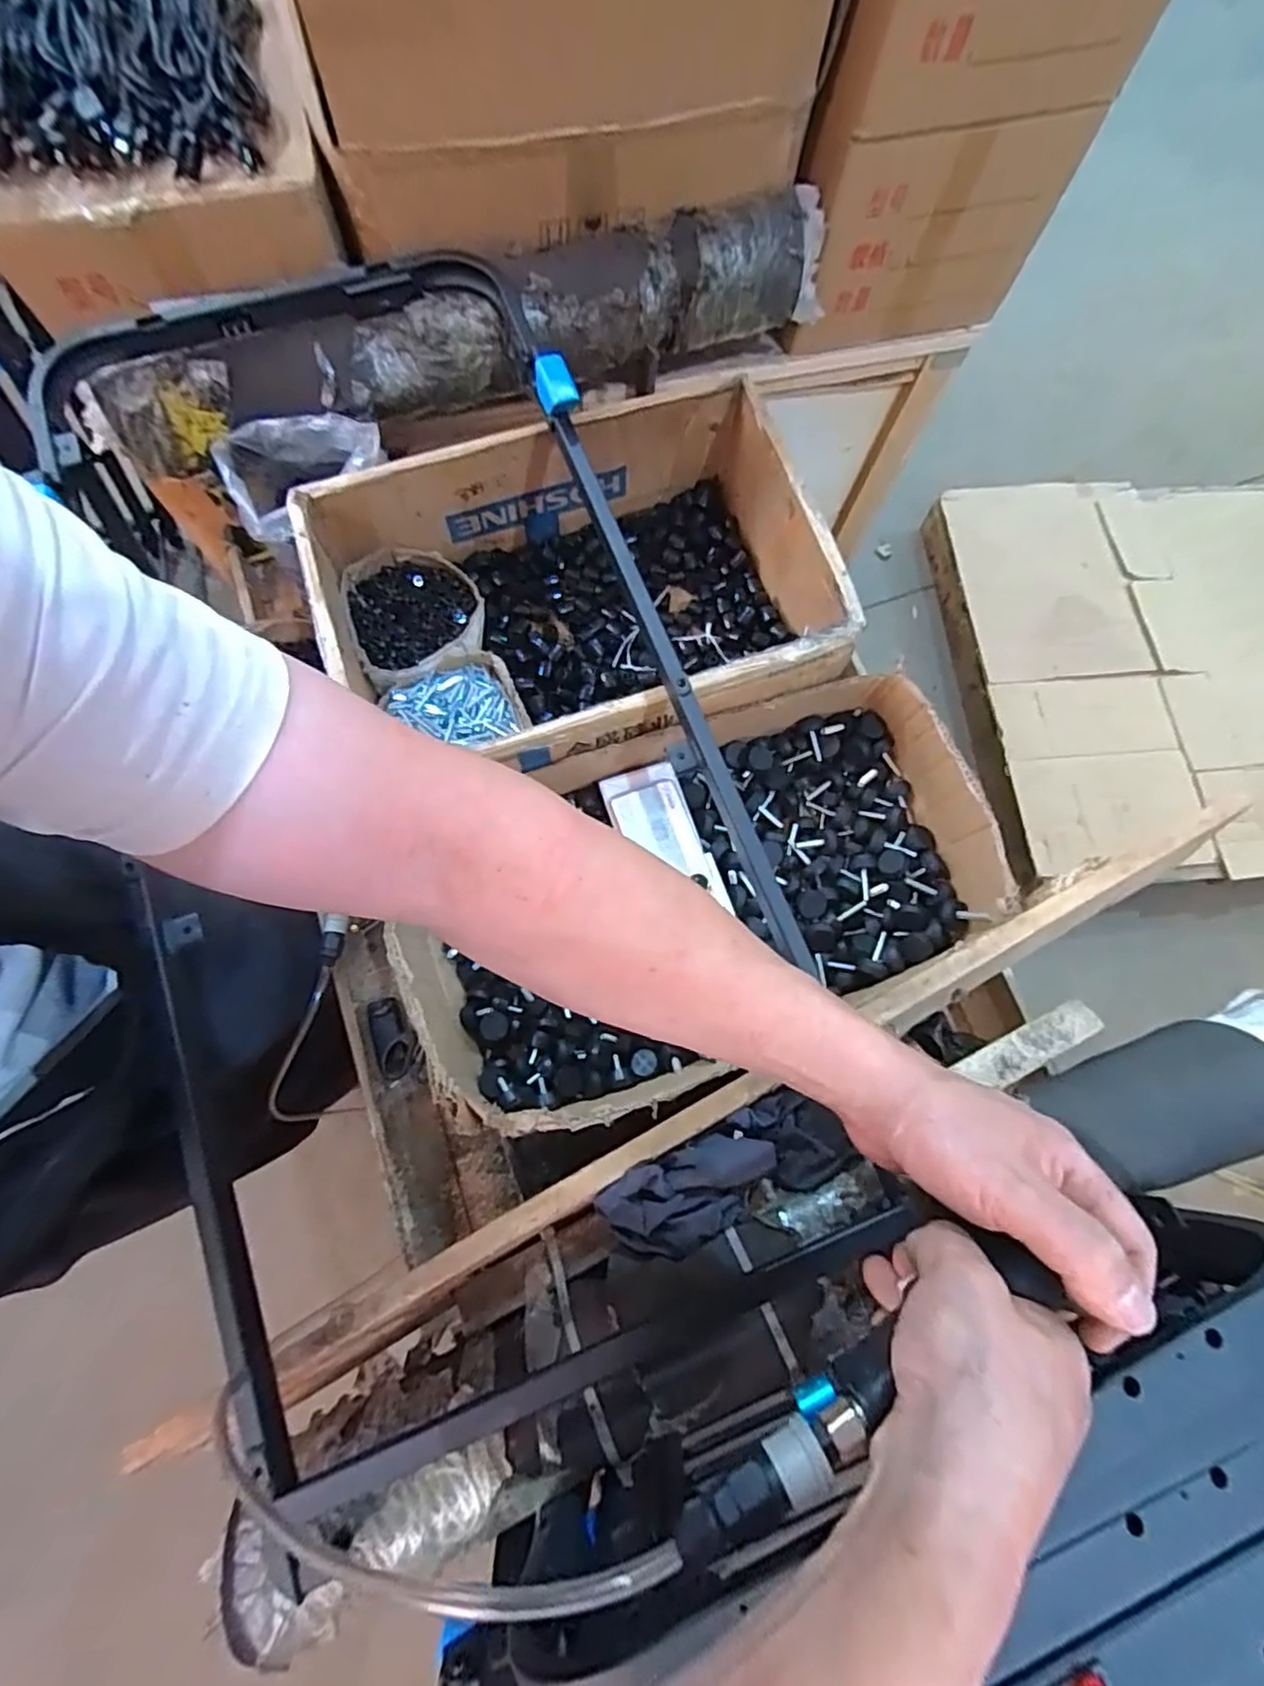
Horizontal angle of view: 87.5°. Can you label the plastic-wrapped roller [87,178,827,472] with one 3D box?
[{"bbox_3d":[-0.172,-0.609,0.791,0.864,0.127,0.125,-19,76,-7],"label":"plastic-wrapped roller"}]

